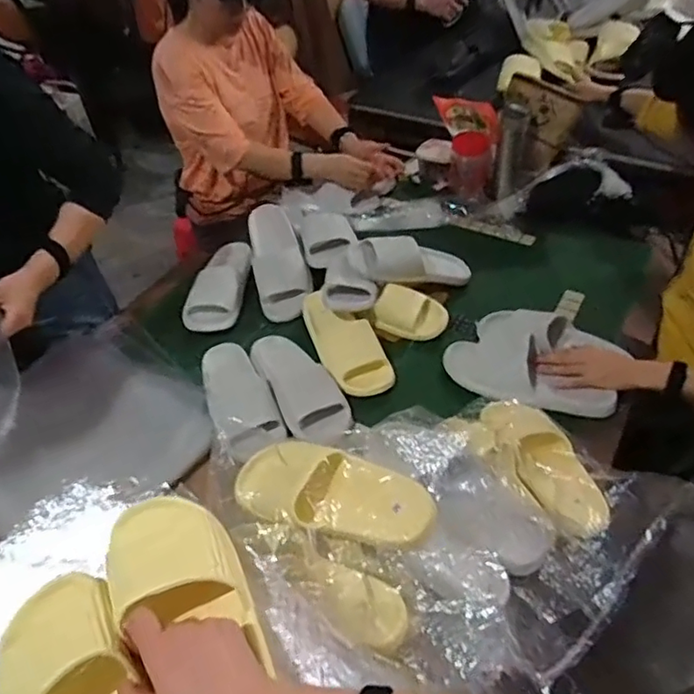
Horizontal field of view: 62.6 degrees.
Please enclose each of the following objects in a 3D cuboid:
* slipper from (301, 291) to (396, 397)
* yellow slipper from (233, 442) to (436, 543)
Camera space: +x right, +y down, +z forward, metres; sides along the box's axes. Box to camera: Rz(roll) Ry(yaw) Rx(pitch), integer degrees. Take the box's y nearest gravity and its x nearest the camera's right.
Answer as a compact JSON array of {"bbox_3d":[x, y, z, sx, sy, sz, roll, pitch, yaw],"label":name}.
[{"bbox_3d":[-0.005,-0.007,1.090,0.105,0.052,0.251,-20,48,-14],"label":"slipper"},{"bbox_3d":[-0.024,0.172,0.676,0.247,0.060,0.104,17,50,20],"label":"yellow slipper"}]

